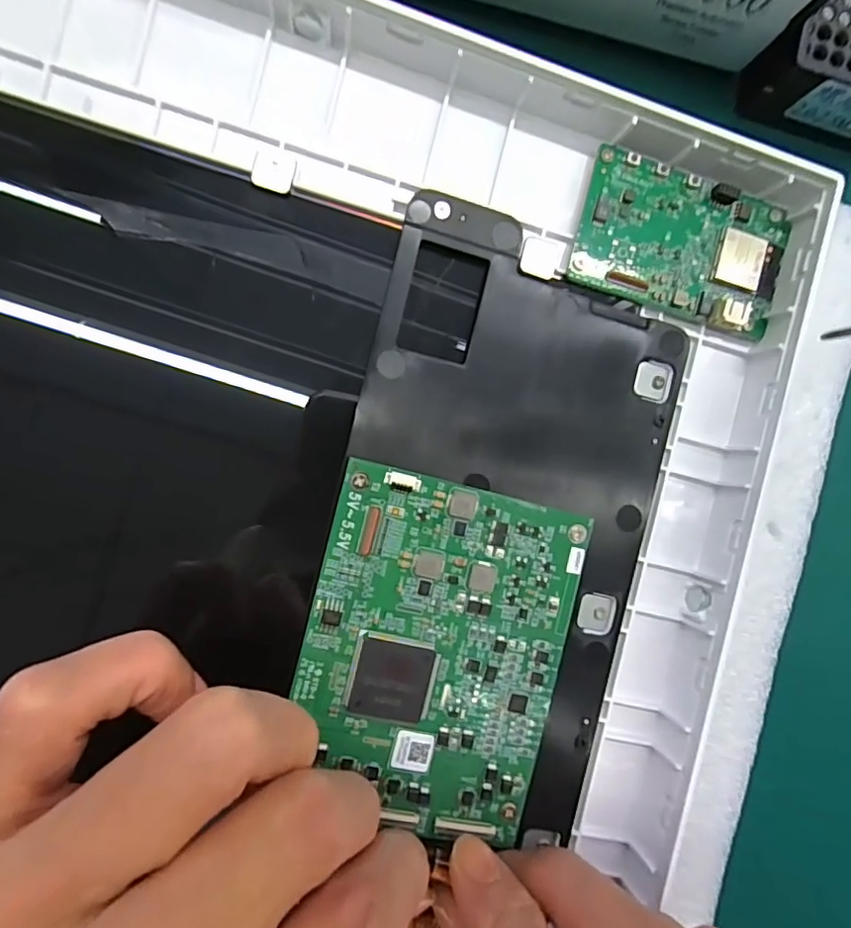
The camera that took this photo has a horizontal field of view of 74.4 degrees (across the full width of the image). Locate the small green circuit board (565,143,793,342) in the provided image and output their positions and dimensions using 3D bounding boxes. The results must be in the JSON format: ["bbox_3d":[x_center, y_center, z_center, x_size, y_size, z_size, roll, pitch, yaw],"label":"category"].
[{"bbox_3d":[0.076,-0.064,0.162,0.063,0.005,0.039,16,92,-12],"label":"small green circuit board"}]

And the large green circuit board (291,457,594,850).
[{"bbox_3d":[0.003,0.051,0.149,0.069,0.004,0.090,14,89,-9],"label":"large green circuit board"}]

